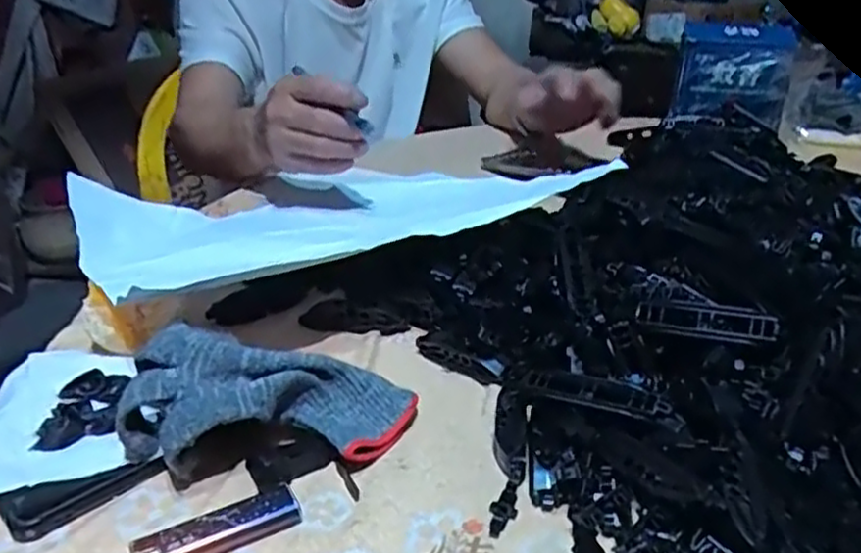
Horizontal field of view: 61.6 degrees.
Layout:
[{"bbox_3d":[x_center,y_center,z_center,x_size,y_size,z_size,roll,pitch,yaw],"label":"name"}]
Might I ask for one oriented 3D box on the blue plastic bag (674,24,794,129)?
[{"bbox_3d":[0.390,-0.265,0.935,0.128,0.109,0.052,2,27,4],"label":"blue plastic bag"}]

